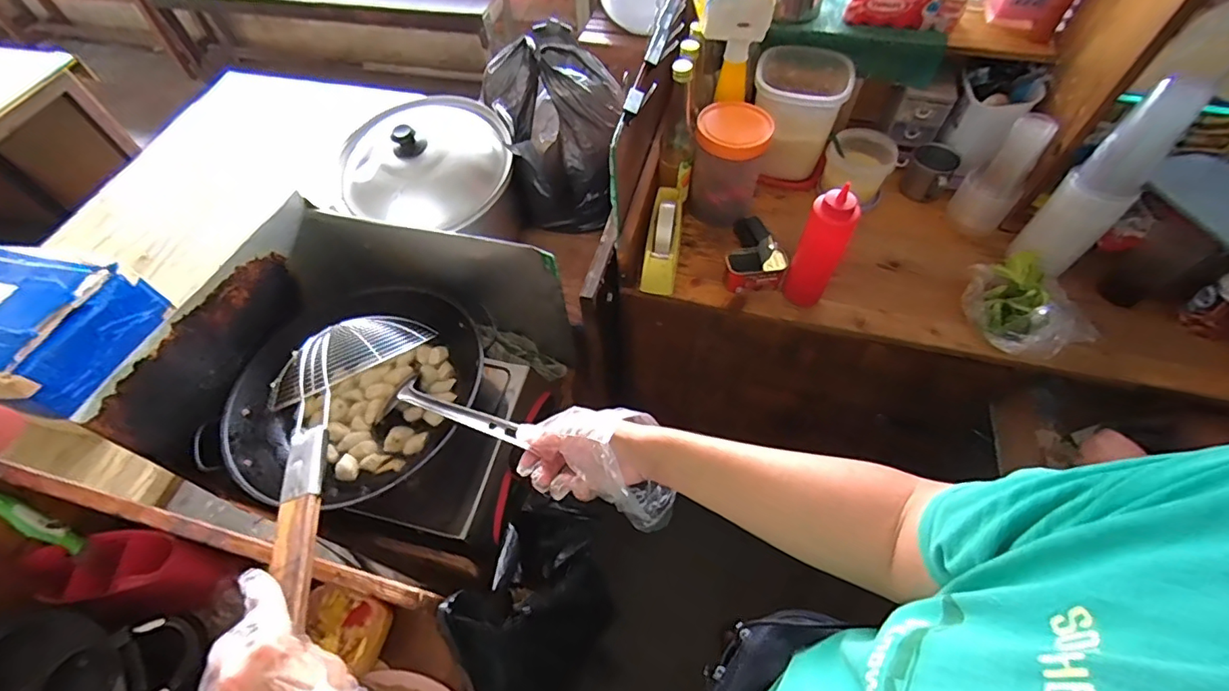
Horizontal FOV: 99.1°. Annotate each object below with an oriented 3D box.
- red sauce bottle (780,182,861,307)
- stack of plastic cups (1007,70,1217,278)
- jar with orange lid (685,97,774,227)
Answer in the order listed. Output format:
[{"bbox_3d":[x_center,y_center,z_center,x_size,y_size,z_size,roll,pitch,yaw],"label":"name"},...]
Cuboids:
[{"bbox_3d":[0.309,-0.133,0.798,0.067,0.203,0.076,26,63,17],"label":"red sauce bottle"},{"bbox_3d":[0.719,-0.238,0.762,0.096,0.270,0.090,-36,64,-19],"label":"stack of plastic cups"},{"bbox_3d":[0.203,-0.324,0.939,0.128,0.182,0.127,6,59,6],"label":"jar with orange lid"}]

